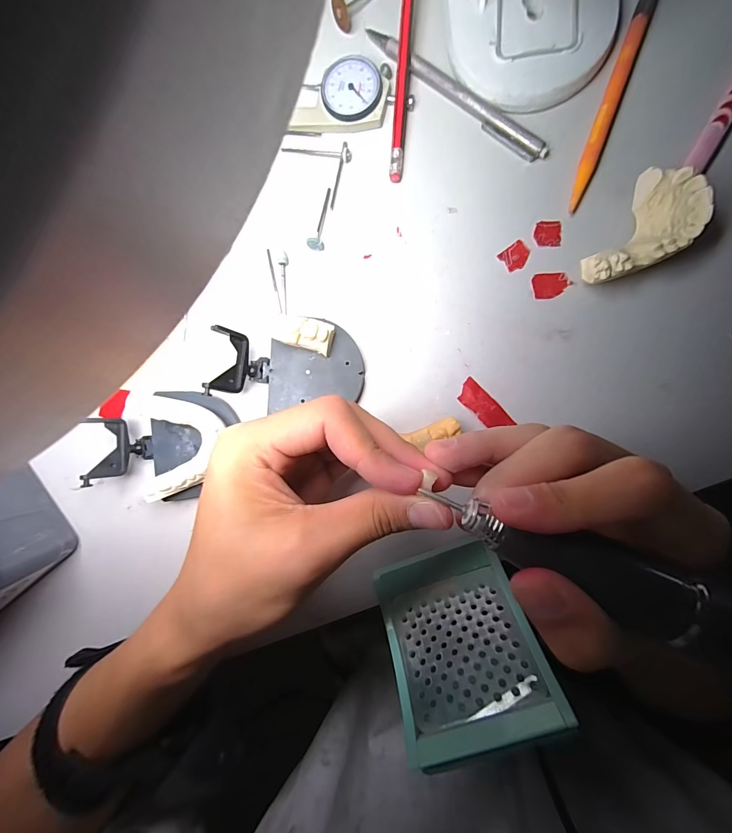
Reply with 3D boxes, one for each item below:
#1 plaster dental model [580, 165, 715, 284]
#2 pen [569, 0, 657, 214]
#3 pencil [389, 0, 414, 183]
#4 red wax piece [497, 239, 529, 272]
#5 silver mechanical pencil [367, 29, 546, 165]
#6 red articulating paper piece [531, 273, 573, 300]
[{"bbox_3d":[0.152,-0.097,0.195,0.038,0.029,0.064,34,95,4],"label":"plaster dental model"},{"bbox_3d":[0.146,-0.188,0.206,0.012,0.006,0.134,19,94,5],"label":"pen"},{"bbox_3d":[0.023,-0.211,0.215,0.008,0.017,0.122,5,92,6],"label":"pencil"},{"bbox_3d":[0.093,-0.099,0.215,0.016,0.004,0.015,-36,88,6],"label":"red wax piece"},{"bbox_3d":[0.054,-0.200,0.216,0.136,0.005,0.012,40,95,4],"label":"silver mechanical pencil"},{"bbox_3d":[0.114,-0.080,0.212,0.023,0.004,0.016,-7,91,6],"label":"red articulating paper piece"}]

